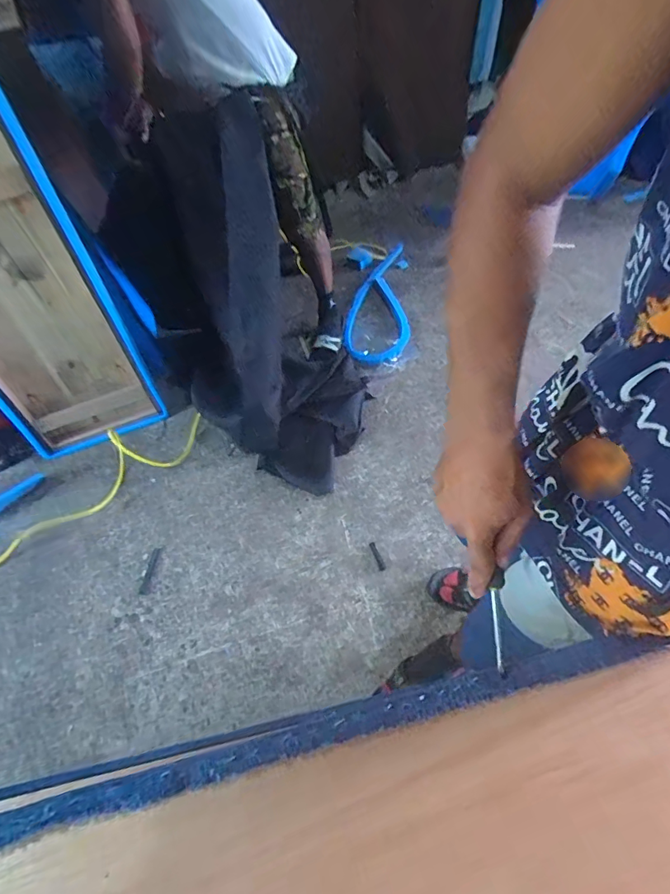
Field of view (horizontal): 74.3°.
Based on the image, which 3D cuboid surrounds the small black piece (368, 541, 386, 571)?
[{"bbox_3d":[0.115,0.297,1.202,0.016,0.006,0.083,-20,55,-8],"label":"small black piece"}]

